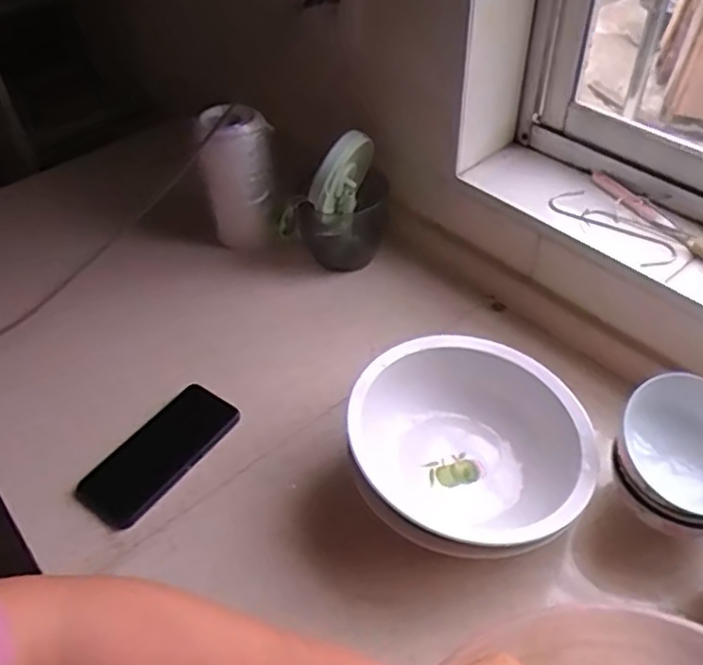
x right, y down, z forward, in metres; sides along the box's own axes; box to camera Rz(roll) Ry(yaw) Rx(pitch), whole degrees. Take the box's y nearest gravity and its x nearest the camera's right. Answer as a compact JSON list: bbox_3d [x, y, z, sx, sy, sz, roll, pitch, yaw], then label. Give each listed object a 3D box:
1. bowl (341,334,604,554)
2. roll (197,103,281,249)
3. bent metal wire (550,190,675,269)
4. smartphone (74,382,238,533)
[{"bbox_3d":[0.117,0.115,0.629,0.230,0.105,0.221,-2,46,2],"label":"bowl"},{"bbox_3d":[-0.147,-0.199,0.891,0.097,0.191,0.099,-2,46,2],"label":"roll"},{"bbox_3d":[0.295,-0.119,0.743,0.046,0.010,0.155,-26,50,-20],"label":"bent metal wire"},{"bbox_3d":[-0.203,0.127,0.697,0.077,0.007,0.170,31,57,21],"label":"smartphone"}]

